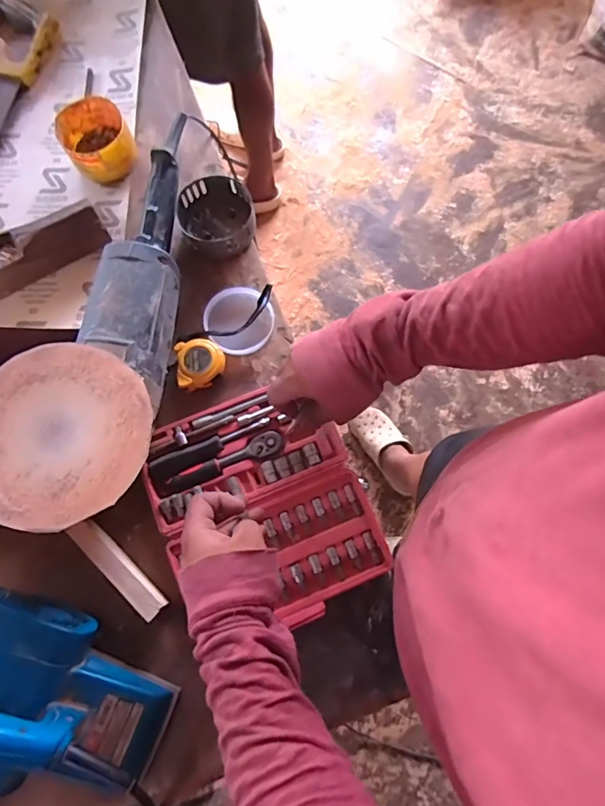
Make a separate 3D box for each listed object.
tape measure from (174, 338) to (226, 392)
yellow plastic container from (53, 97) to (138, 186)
[{"bbox_3d":[-0.131,-0.051,0.600,0.063,0.032,0.063,0,75,1],"label":"tape measure"},{"bbox_3d":[-0.293,-0.377,0.678,0.094,0.053,0.110,-27,76,-6],"label":"yellow plastic container"}]

